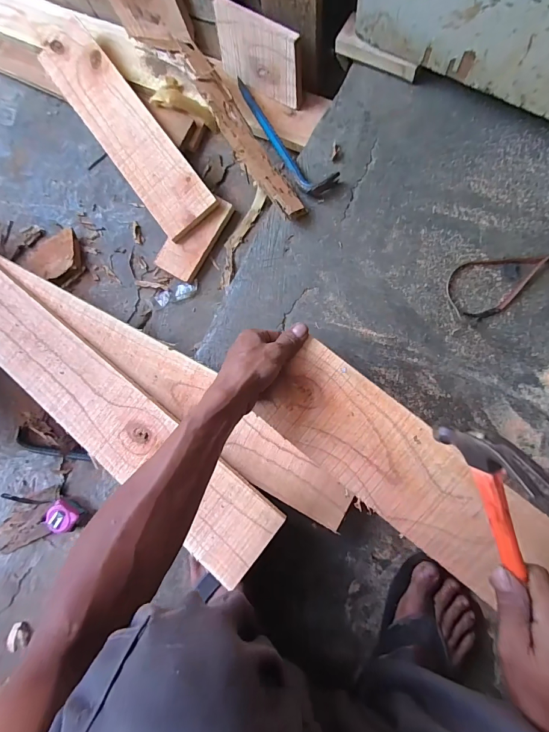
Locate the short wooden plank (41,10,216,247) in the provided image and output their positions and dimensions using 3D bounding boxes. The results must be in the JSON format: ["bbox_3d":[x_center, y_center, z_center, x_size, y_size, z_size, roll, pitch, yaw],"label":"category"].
[{"bbox_3d":[-0.308,-0.484,0.710,0.118,0.026,0.505,-37,85,-1],"label":"short wooden plank"}]

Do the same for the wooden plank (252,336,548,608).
[{"bbox_3d":[0.293,0.231,0.393,0.719,0.017,0.120,37,89,6],"label":"wooden plank"}]

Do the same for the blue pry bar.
[{"bbox_3d":[0.012,-0.416,0.623,0.061,0.022,0.325,-27,68,2],"label":"blue pry bar"}]

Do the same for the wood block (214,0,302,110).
[{"bbox_3d":[-0.026,-0.567,0.649,0.182,0.122,0.014,34,76,10],"label":"wood block"}]

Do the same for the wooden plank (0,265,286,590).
[{"bbox_3d":[-0.638,-0.207,0.655,1.583,0.018,0.131,36,85,14],"label":"wooden plank"}]

